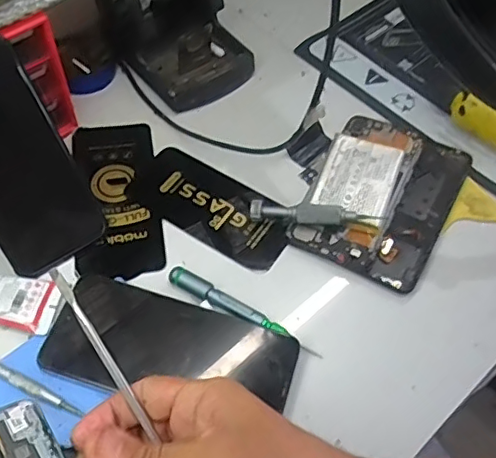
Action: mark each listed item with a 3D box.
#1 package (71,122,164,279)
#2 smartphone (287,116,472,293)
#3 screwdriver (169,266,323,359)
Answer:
[{"bbox_3d":[-0.111,-0.031,0.473,0.068,0.011,0.165,-7,58,-8],"label":"package"},{"bbox_3d":[0.115,-0.032,0.480,0.115,0.019,0.162,25,59,13],"label":"smartphone"},{"bbox_3d":[-0.004,0.062,0.414,0.123,0.013,0.016,28,60,14],"label":"screwdriver"}]

